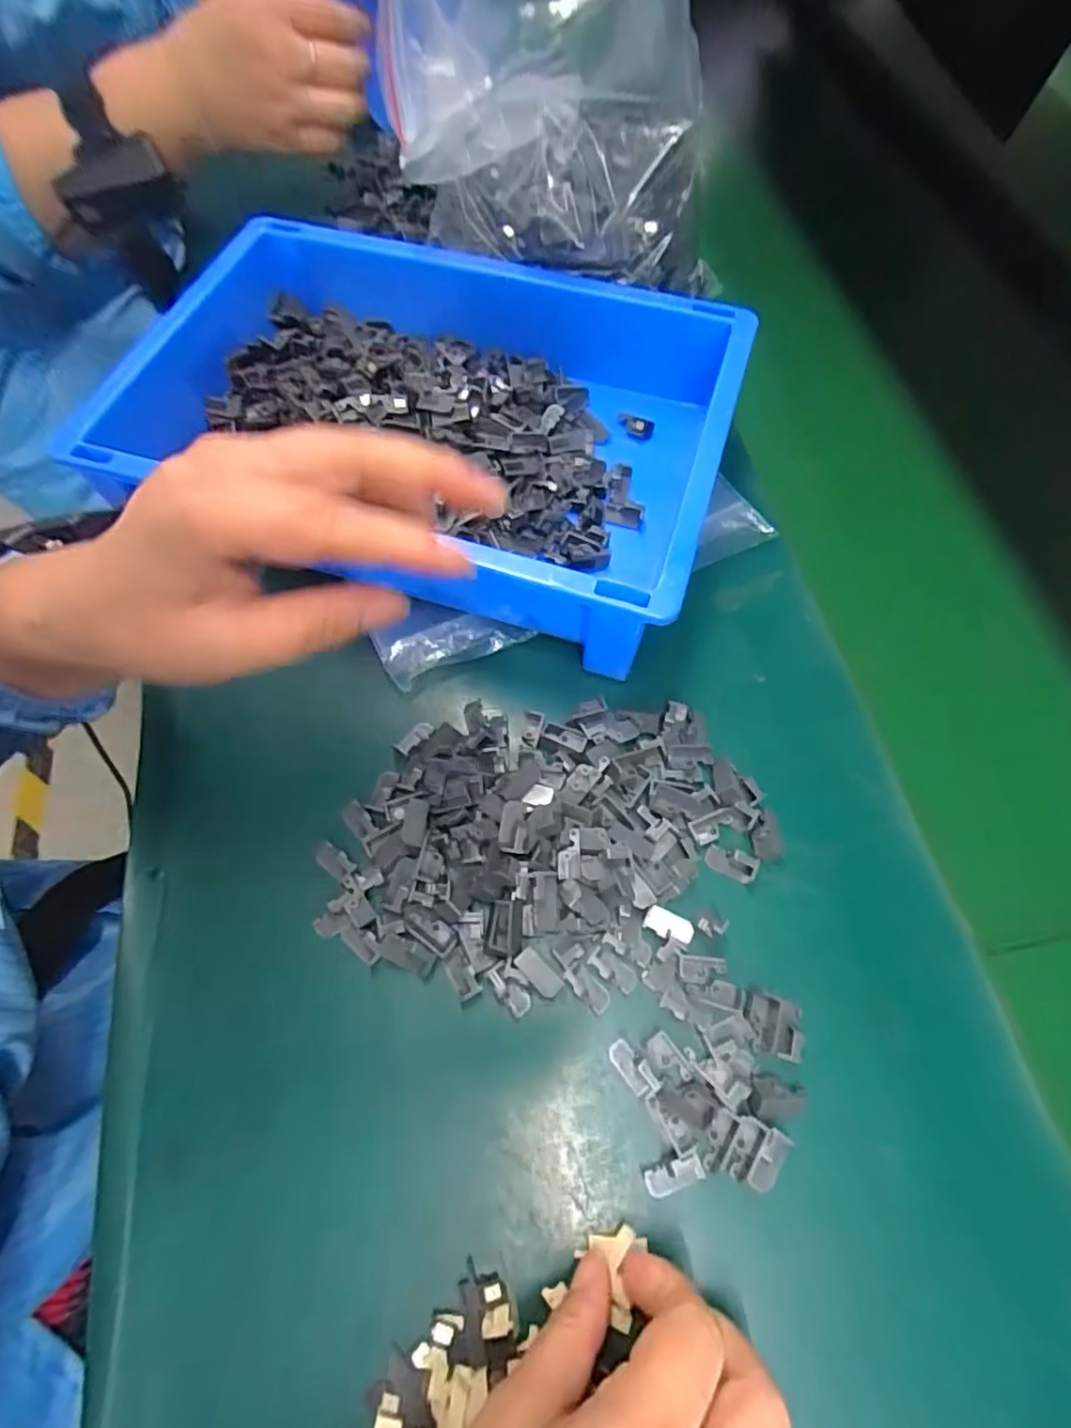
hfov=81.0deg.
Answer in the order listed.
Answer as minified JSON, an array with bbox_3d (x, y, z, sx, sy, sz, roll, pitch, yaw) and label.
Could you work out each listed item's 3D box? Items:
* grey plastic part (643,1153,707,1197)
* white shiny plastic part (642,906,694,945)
[{"bbox_3d":[0.051,0.171,0.231,0.022,0.007,0.010,-30,67,9],"label":"grey plastic part"},{"bbox_3d":[0.057,0.090,0.266,0.022,0.004,0.010,23,67,-4],"label":"white shiny plastic part"}]

